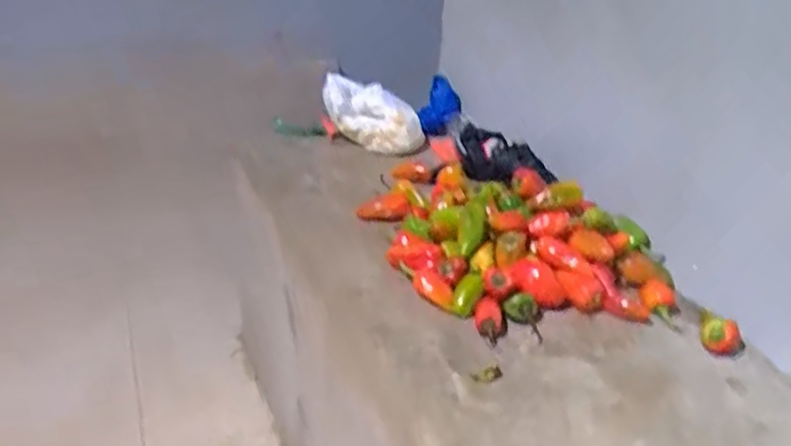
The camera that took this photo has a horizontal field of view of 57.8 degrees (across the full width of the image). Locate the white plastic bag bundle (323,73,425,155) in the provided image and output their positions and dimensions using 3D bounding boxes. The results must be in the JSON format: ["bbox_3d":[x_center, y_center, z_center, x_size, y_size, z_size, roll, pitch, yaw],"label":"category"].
[{"bbox_3d":[-0.046,-0.201,1.337,0.196,0.119,0.075,10,28,16],"label":"white plastic bag bundle"}]

